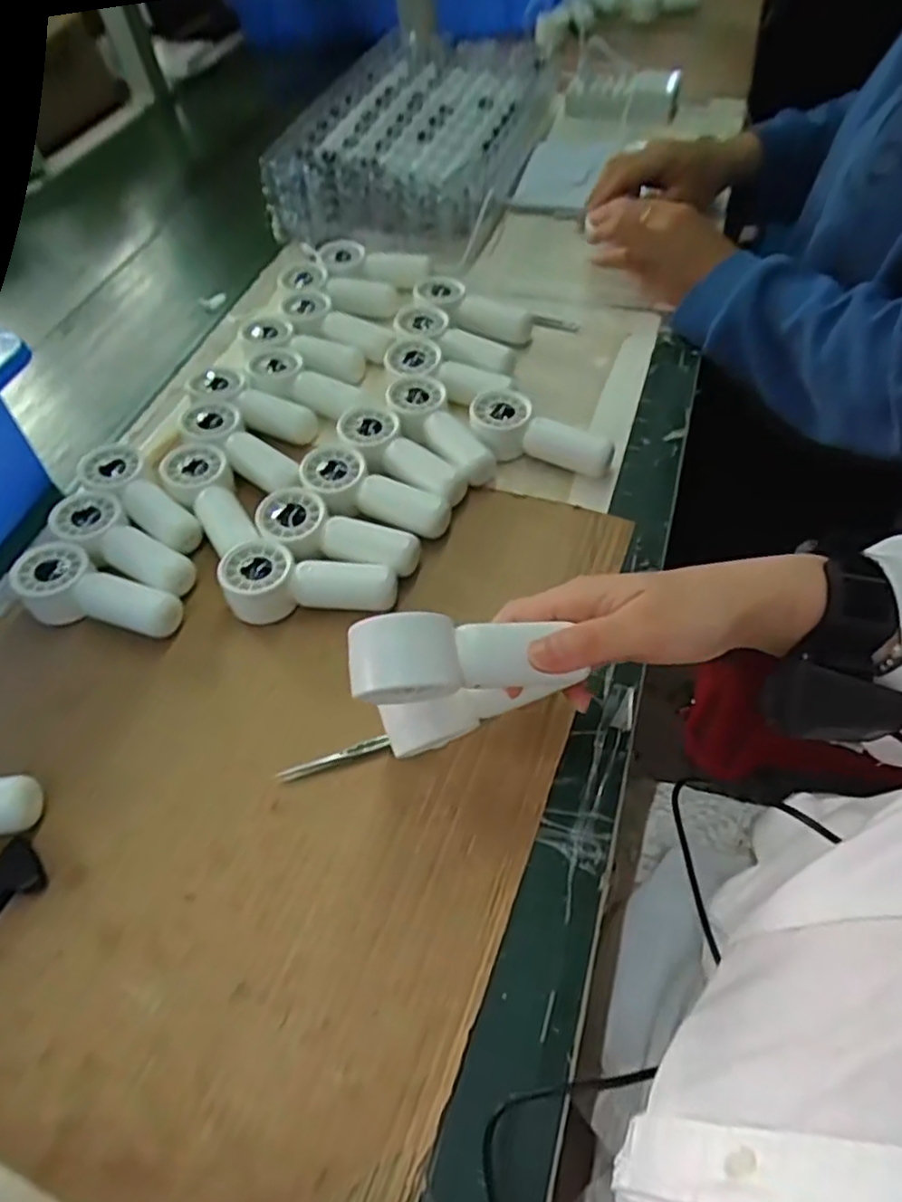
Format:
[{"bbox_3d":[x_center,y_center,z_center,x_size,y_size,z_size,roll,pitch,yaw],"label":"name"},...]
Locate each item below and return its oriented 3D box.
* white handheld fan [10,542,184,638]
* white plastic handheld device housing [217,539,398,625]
[{"bbox_3d":[-0.234,0.000,0.449,0.109,0.033,0.047,19,58,19],"label":"white handheld fan"},{"bbox_3d":[-0.092,-0.011,0.445,0.111,0.031,0.047,1,54,7],"label":"white plastic handheld device housing"}]

